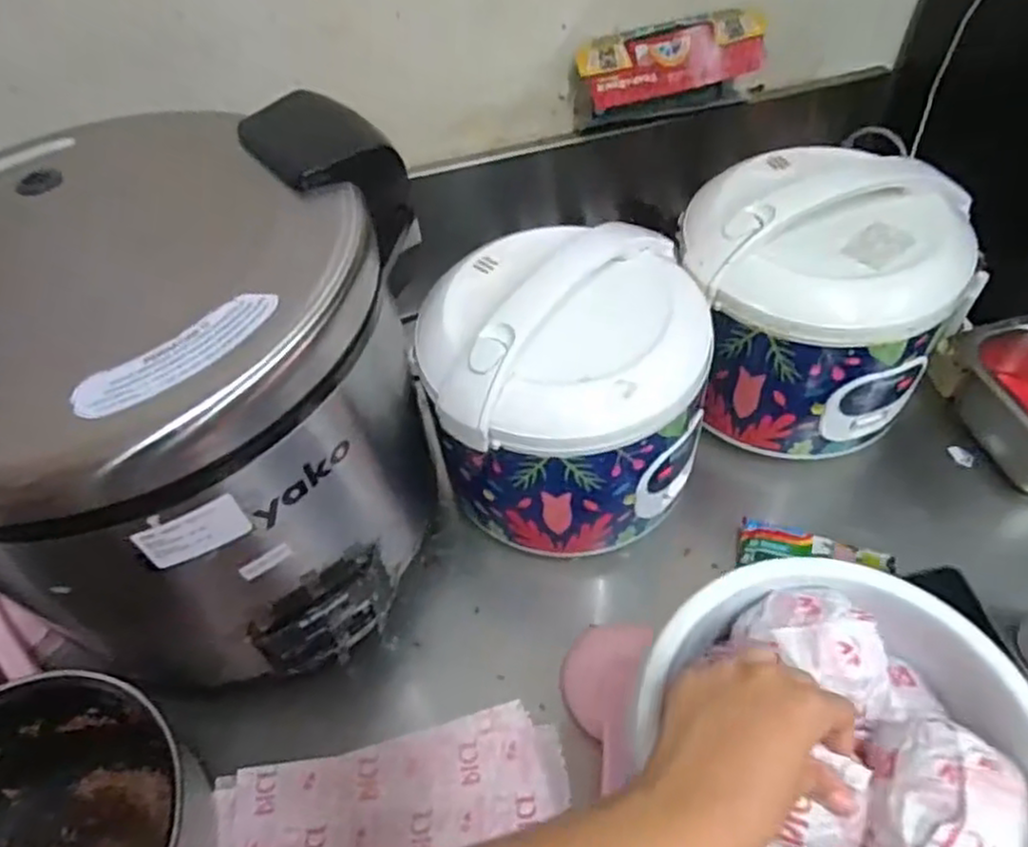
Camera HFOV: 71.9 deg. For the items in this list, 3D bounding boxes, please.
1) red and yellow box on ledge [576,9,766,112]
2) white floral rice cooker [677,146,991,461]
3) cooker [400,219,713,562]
[{"bbox_3d":[0.172,-0.391,0.752,0.212,0.059,0.053,-13,52,-5],"label":"red and yellow box on ledge"},{"bbox_3d":[0.287,-0.121,0.696,0.236,0.203,0.219,-2,52,3],"label":"white floral rice cooker"},{"bbox_3d":[0.046,-0.031,0.647,0.233,0.202,0.217,1,52,6],"label":"cooker"}]

